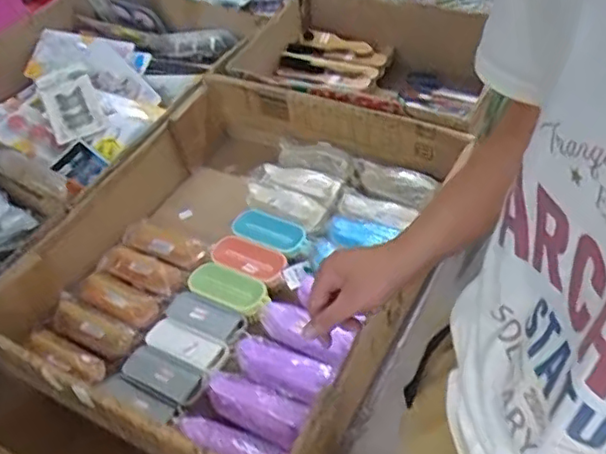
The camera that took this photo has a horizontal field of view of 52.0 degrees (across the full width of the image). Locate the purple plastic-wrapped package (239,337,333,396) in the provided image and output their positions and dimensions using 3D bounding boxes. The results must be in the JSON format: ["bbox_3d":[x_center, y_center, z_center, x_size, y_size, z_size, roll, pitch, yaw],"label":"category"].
[{"bbox_3d":[-0.031,0.179,0.777,0.129,0.042,0.059,17,52,21],"label":"purple plastic-wrapped package"}]

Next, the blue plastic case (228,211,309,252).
[{"bbox_3d":[-0.050,0.003,0.955,0.126,0.013,0.056,20,53,23],"label":"blue plastic case"}]

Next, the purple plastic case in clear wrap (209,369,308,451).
[{"bbox_3d":[-0.064,0.214,0.751,0.138,0.043,0.051,19,53,23],"label":"purple plastic case in clear wrap"}]

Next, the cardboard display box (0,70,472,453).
[{"bbox_3d":[-0.089,0.040,0.898,0.496,0.170,0.573,21,54,24],"label":"cardboard display box"}]

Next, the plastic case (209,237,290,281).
[{"bbox_3d":[-0.083,0.046,0.931,0.121,0.009,0.050,20,53,23],"label":"plastic case"}]

